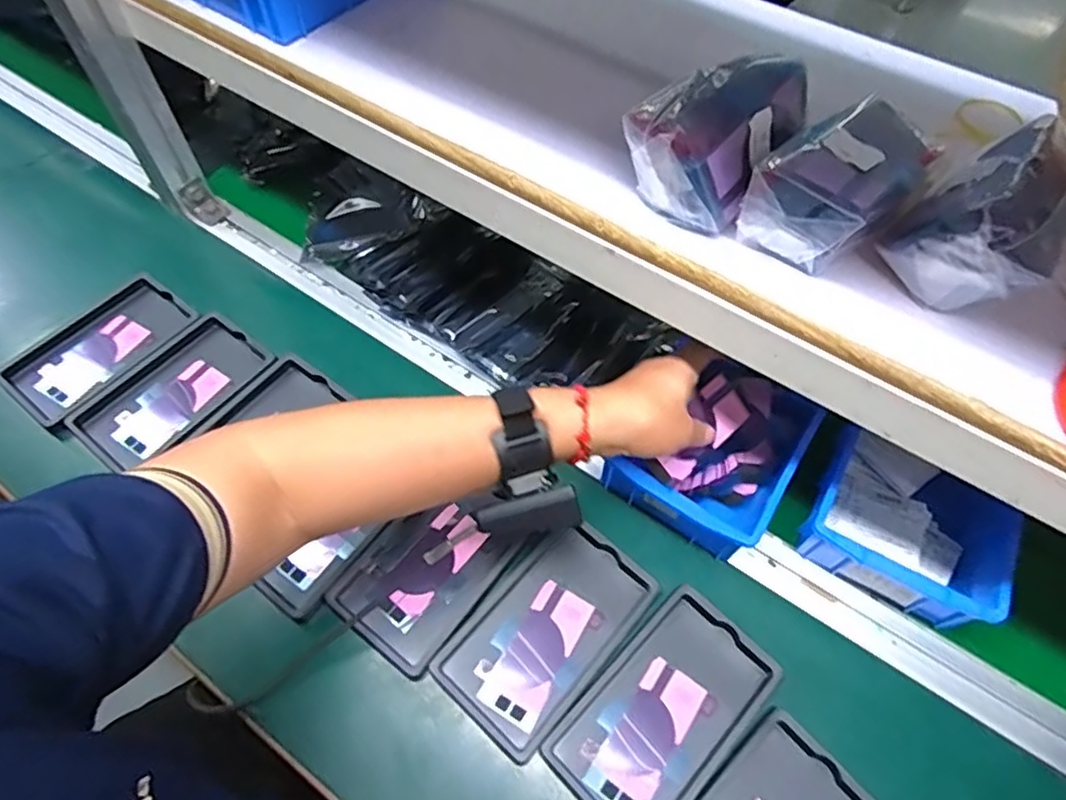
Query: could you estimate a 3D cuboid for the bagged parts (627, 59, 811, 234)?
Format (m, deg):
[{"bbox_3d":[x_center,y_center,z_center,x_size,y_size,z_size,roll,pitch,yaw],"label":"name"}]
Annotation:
[{"bbox_3d":[0.108,-0.163,0.386,0.079,0.060,0.103,34,65,18],"label":"bagged parts"}]

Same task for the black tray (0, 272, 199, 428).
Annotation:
[{"bbox_3d":[-0.410,-0.049,0.615,0.092,0.016,0.160,32,62,18],"label":"black tray"}]

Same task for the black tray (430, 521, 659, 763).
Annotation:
[{"bbox_3d":[0.011,0.170,0.481,0.094,0.009,0.160,38,66,19],"label":"black tray"}]

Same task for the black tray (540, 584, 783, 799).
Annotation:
[{"bbox_3d":[0.092,0.219,0.452,0.157,0.011,0.094,-40,68,-21],"label":"black tray"}]

